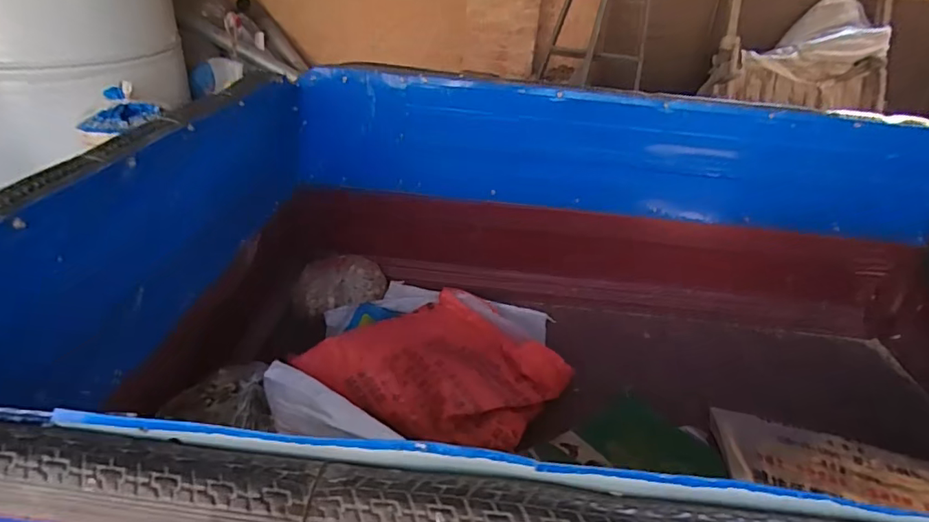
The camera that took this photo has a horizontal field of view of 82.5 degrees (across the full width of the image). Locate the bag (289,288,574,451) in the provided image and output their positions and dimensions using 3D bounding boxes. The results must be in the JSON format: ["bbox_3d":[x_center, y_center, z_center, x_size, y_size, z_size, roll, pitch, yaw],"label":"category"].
[{"bbox_3d":[-0.028,0.232,1.143,0.365,0.147,0.534,30,39,35],"label":"bag"}]

